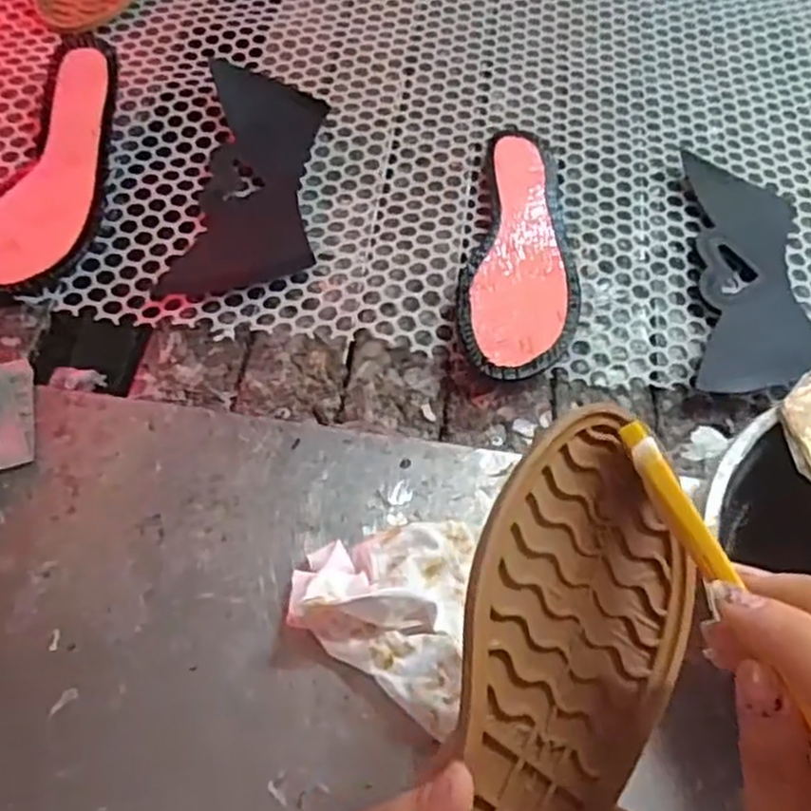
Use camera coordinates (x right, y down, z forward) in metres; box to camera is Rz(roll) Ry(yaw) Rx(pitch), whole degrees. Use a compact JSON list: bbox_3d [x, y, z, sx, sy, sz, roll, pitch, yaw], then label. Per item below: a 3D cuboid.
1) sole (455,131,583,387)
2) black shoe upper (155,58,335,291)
[{"bbox_3d":[0.085,-0.108,0.532,0.077,0.023,0.224,12,58,3],"label":"sole"},{"bbox_3d":[-0.109,-0.165,0.551,0.094,0.024,0.203,7,58,0],"label":"black shoe upper"}]

